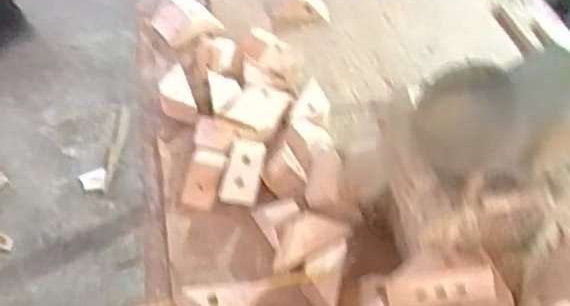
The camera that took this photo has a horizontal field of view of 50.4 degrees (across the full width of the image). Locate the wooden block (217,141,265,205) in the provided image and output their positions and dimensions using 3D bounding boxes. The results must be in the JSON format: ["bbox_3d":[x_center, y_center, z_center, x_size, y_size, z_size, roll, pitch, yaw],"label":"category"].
[{"bbox_3d":[-0.046,0.021,0.658,0.040,0.017,0.079,7,47,3],"label":"wooden block"}]

